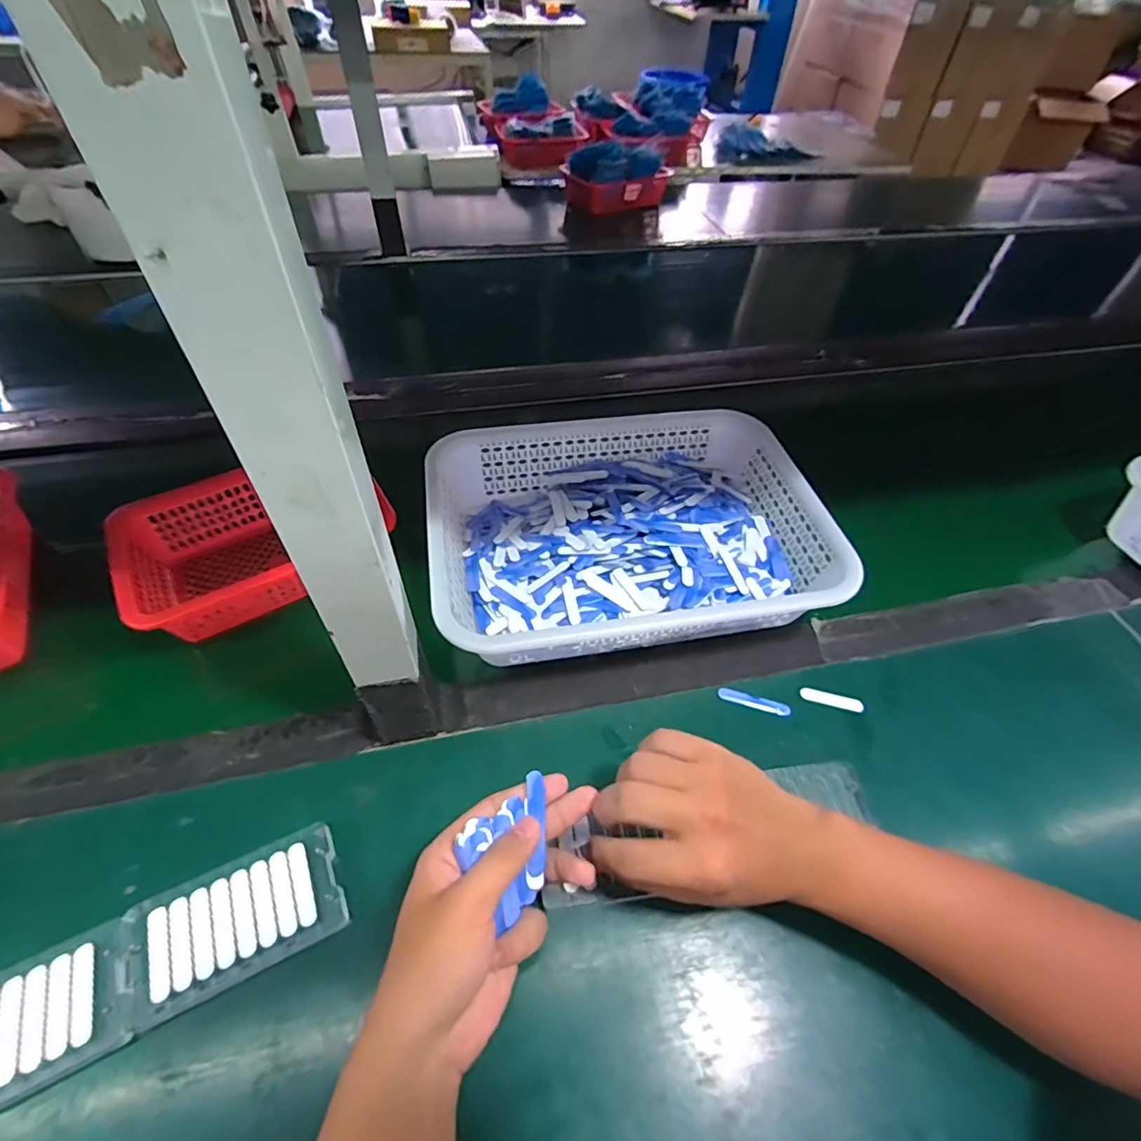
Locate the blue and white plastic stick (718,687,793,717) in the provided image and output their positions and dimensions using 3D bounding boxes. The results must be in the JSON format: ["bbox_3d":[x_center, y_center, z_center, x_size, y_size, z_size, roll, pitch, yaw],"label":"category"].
[{"bbox_3d":[0.157,0.112,0.469,0.059,0.004,0.013,13,51,8],"label":"blue and white plastic stick"}]

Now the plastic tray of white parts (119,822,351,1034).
[{"bbox_3d":[-0.211,0.221,0.350,0.122,0.013,0.070,-20,54,-18],"label":"plastic tray of white parts"}]

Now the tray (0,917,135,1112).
[{"bbox_3d":[-0.318,0.261,0.310,0.121,0.012,0.069,-21,55,-19],"label":"tray"}]

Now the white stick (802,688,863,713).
[{"bbox_3d":[0.225,0.111,0.473,0.051,0.004,0.012,13,51,8],"label":"white stick"}]

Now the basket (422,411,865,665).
[{"bbox_3d":[0.050,-0.039,0.538,0.352,0.086,0.243,-7,51,-8],"label":"basket"}]

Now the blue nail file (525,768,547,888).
[{"bbox_3d":[-0.021,0.154,0.328,0.011,0.007,0.064,0,80,-2],"label":"blue nail file"}]

